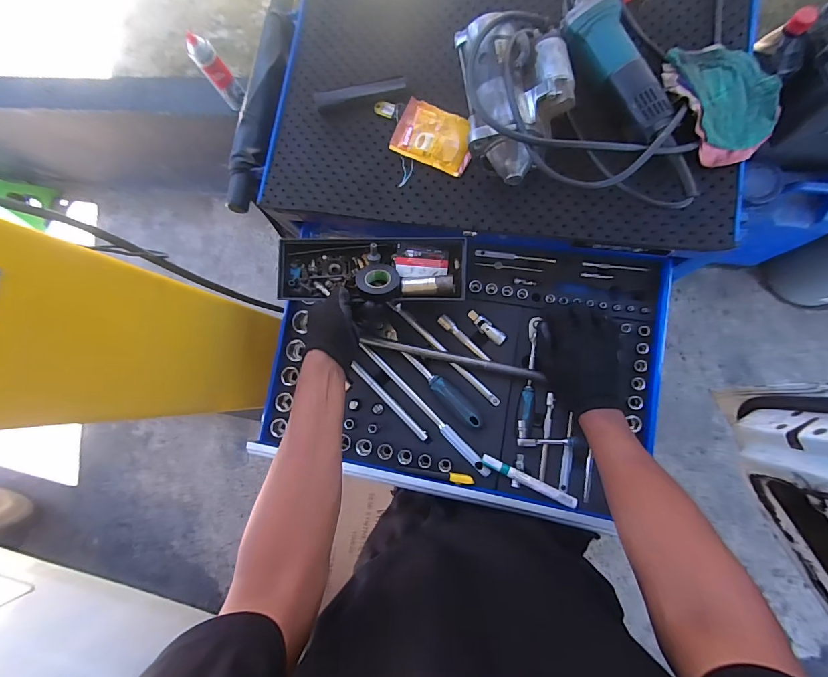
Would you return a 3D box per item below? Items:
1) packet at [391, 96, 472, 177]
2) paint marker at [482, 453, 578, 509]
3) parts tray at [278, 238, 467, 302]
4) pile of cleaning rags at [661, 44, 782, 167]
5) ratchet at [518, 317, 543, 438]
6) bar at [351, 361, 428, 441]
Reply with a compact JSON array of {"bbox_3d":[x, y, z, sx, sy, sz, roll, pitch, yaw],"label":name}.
[{"bbox_3d":[0.032,-0.300,0.566,0.117,0.007,0.084,25,87,11],"label":"packet"},{"bbox_3d":[0.166,0.208,0.555,0.139,0.016,0.015,24,87,11],"label":"paint marker"},{"bbox_3d":[-0.064,-0.105,0.579,0.281,0.044,0.097,1,83,9],"label":"parts tray"},{"bbox_3d":[0.397,-0.315,0.483,0.140,0.053,0.171,-20,80,5],"label":"pile of cleaning rags"},{"bbox_3d":[0.179,0.056,0.583,0.021,0.017,0.180,7,84,9],"label":"ratchet"},{"bbox_3d":[-0.040,0.101,0.611,0.163,0.011,0.015,44,90,11],"label":"bar"}]

